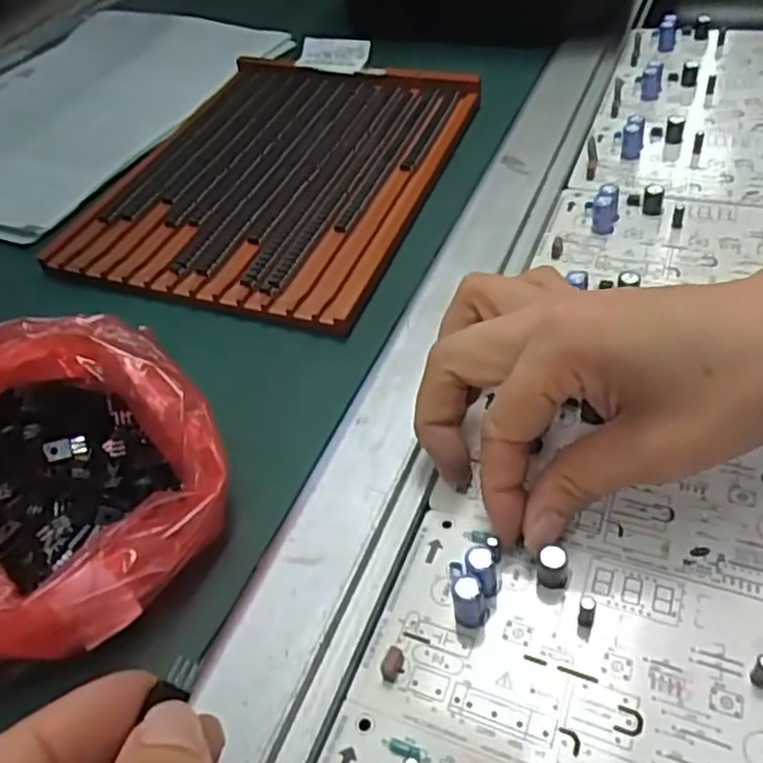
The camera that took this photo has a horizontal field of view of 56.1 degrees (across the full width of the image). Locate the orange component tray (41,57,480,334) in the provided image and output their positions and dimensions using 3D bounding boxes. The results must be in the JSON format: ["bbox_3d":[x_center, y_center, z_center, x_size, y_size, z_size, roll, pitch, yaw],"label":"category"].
[{"bbox_3d":[-0.063,-0.132,0.438,0.186,0.015,0.238,11,48,19],"label":"orange component tray"}]

